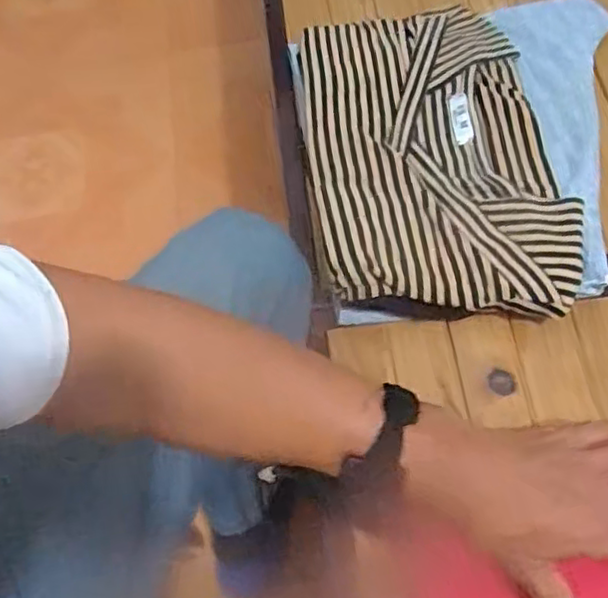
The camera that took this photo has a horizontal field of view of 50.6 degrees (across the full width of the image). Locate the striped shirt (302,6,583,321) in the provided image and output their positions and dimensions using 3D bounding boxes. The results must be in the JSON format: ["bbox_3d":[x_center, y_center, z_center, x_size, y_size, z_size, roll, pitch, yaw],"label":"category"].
[{"bbox_3d":[0.107,-0.129,0.567,0.204,0.048,0.331,-8,63,2],"label":"striped shirt"}]

